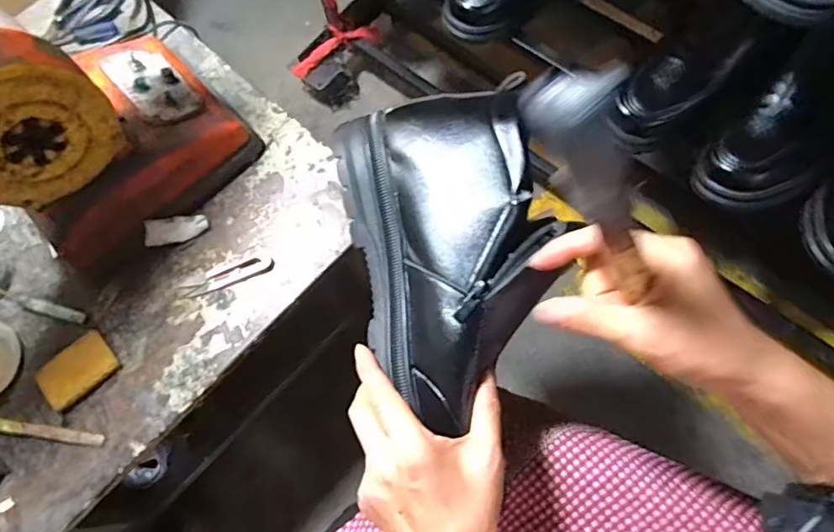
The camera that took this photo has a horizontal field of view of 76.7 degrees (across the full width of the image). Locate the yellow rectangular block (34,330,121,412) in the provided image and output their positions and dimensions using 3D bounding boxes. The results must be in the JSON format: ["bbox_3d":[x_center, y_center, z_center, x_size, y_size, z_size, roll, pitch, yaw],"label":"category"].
[{"bbox_3d":[-0.341,0.104,0.528,0.071,0.009,0.054,-42,74,-11],"label":"yellow rectangular block"}]

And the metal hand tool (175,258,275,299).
[{"bbox_3d":[-0.201,0.012,0.561,0.099,0.005,0.020,-19,71,-4],"label":"metal hand tool"}]

